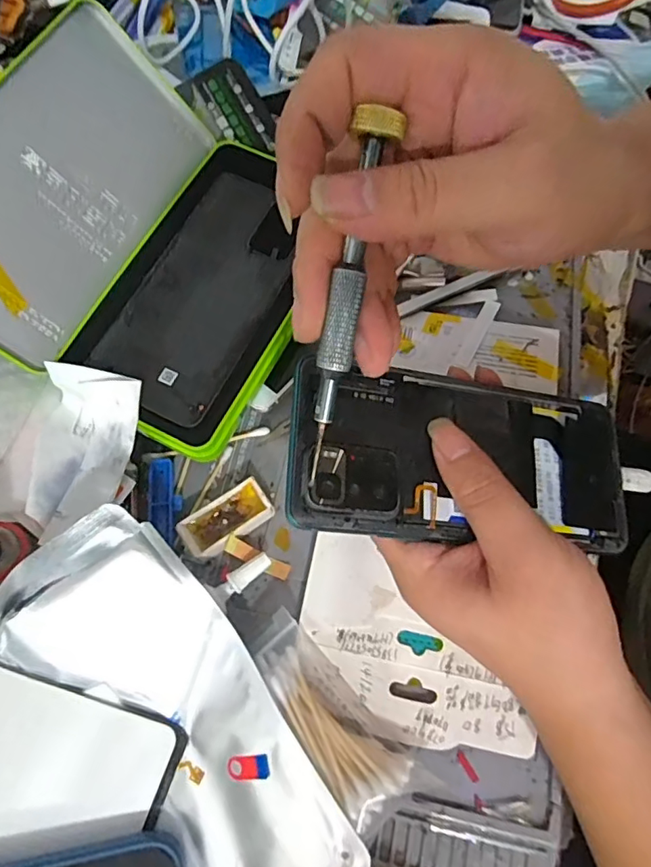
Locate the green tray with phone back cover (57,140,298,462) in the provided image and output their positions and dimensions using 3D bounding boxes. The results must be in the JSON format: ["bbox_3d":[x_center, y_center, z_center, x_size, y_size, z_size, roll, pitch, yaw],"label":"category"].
[{"bbox_3d":[-0.065,-0.085,0.311,0.103,0.024,0.185,24,70,11],"label":"green tray with phone back cover"}]

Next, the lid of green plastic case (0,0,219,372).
[{"bbox_3d":[-0.148,-0.139,0.296,0.010,0.097,0.193,8,63,48],"label":"lid of green plastic case"}]

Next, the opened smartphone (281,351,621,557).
[{"bbox_3d":[0.065,0.012,0.235,0.162,0.006,0.071,7,73,-16],"label":"opened smartphone"}]

